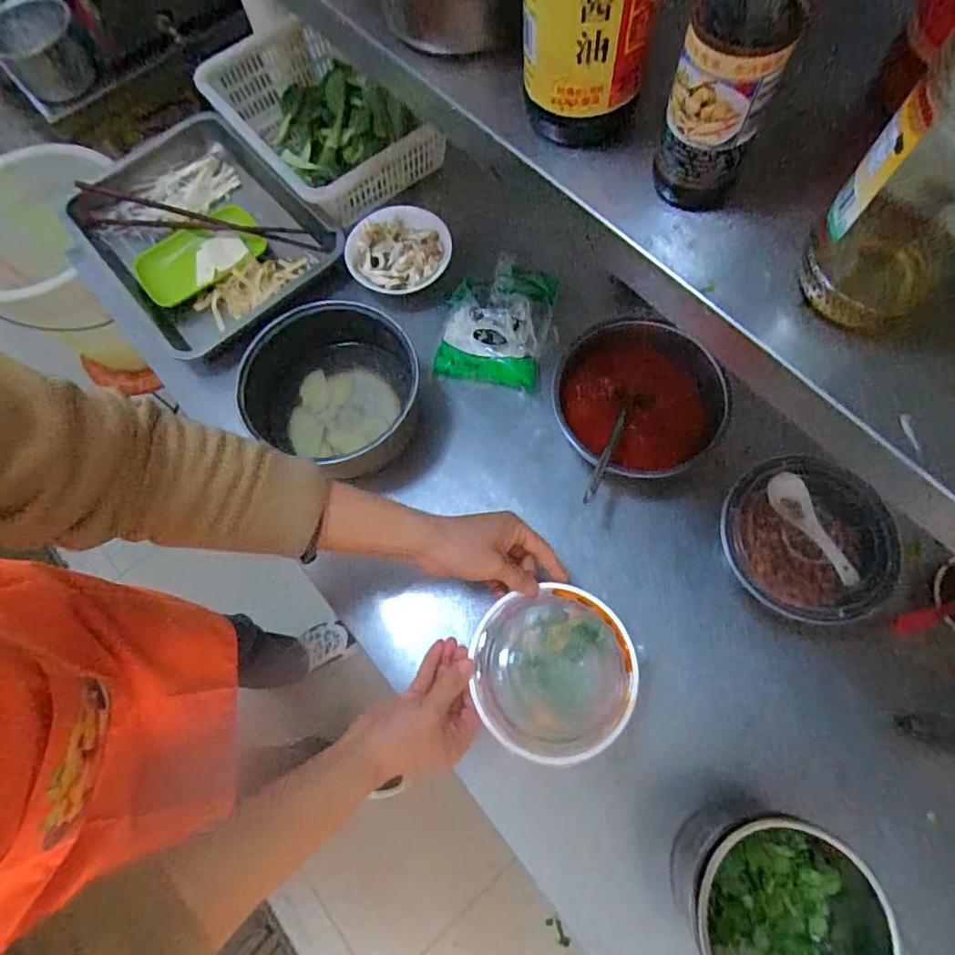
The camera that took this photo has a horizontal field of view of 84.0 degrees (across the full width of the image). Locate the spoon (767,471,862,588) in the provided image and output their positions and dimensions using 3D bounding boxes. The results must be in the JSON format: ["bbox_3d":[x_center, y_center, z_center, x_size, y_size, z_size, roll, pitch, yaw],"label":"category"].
[{"bbox_3d":[0.364,0.053,0.571,0.041,0.025,0.130,-33,72,-9],"label":"spoon"}]

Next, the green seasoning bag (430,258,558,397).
[{"bbox_3d":[0.023,-0.203,0.710,0.144,0.053,0.155,13,72,7],"label":"green seasoning bag"}]

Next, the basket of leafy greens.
[{"bbox_3d":[-0.239,-0.530,0.793,0.208,0.112,0.380,-40,74,-11],"label":"basket of leafy greens"}]

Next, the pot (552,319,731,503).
[{"bbox_3d":[0.198,-0.095,0.656,0.180,0.080,0.185,-1,71,2],"label":"pot"}]

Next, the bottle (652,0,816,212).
[{"bbox_3d":[0.114,-0.194,0.233,0.047,0.151,0.044,22,73,10],"label":"bottle"}]

